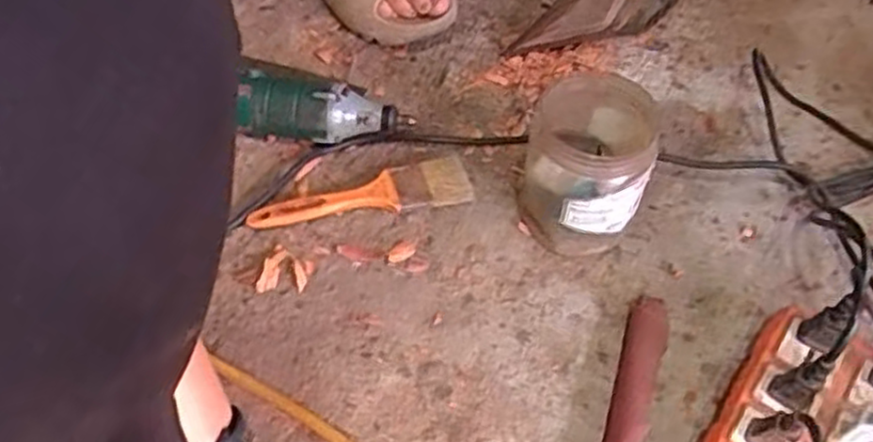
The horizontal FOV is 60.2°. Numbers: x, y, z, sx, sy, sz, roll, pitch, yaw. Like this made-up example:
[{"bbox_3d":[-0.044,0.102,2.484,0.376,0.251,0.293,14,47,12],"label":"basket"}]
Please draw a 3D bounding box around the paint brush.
[{"bbox_3d":[-0.061,-0.019,0.625,0.182,0.019,0.045,-13,52,-14],"label":"paint brush"}]

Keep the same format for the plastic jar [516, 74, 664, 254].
[{"bbox_3d":[0.117,-0.043,0.599,0.090,0.115,0.098,2,50,-3],"label":"plastic jar"}]

